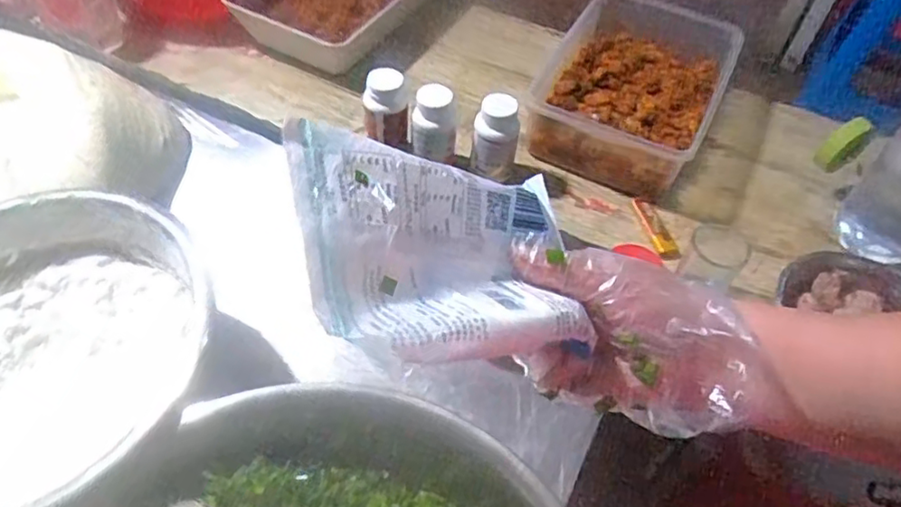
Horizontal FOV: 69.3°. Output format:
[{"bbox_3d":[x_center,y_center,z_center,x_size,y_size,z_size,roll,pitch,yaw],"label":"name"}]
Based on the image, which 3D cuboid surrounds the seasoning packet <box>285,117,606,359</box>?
[{"bbox_3d":[0.003,0.000,0.318,0.161,0.020,0.108,6,59,-38],"label":"seasoning packet"}]

